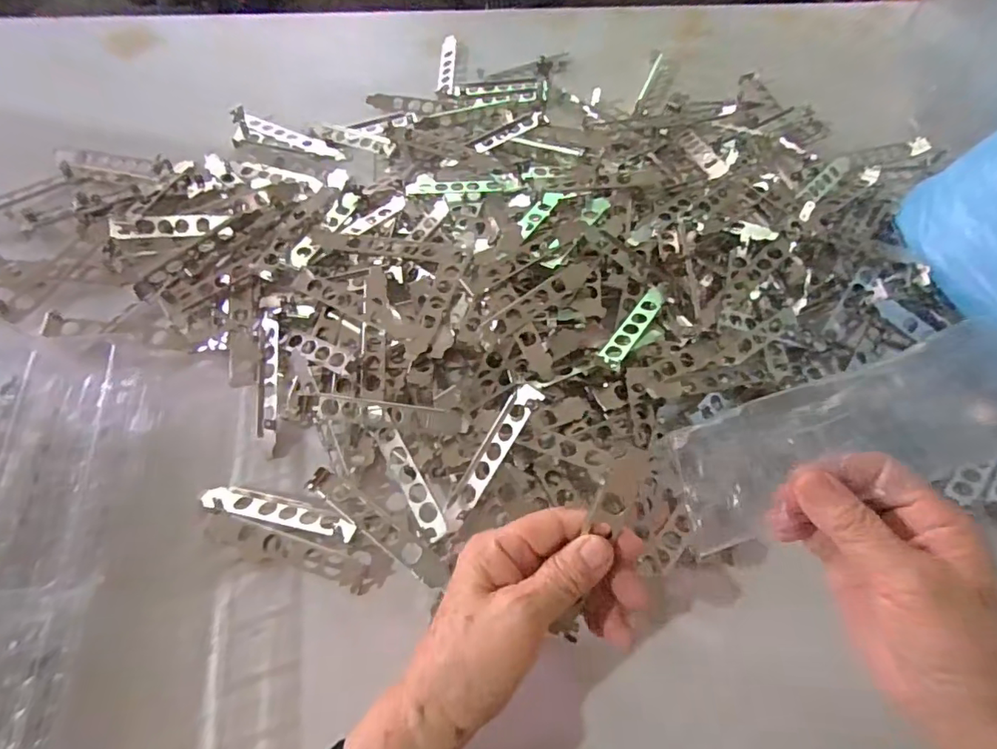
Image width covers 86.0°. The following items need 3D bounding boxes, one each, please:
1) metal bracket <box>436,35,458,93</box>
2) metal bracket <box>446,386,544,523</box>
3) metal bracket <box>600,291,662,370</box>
[{"bbox_3d":[-0.060,-0.367,0.632,0.018,0.004,0.110,3,61,-2],"label":"metal bracket"},{"bbox_3d":[-0.005,0.055,0.365,0.020,0.014,0.107,33,97,15],"label":"metal bracket"},{"bbox_3d":[0.108,-0.039,0.424,0.019,0.010,0.115,29,47,14],"label":"metal bracket"}]

